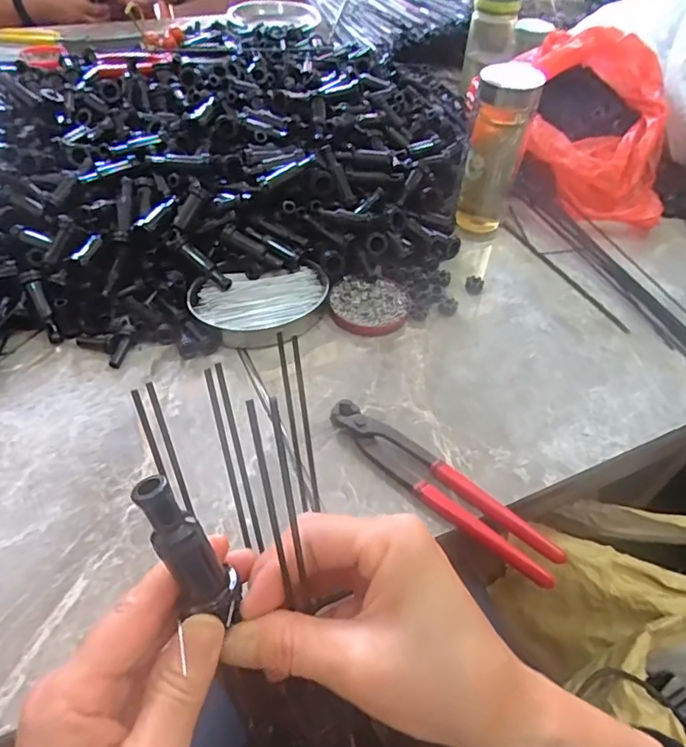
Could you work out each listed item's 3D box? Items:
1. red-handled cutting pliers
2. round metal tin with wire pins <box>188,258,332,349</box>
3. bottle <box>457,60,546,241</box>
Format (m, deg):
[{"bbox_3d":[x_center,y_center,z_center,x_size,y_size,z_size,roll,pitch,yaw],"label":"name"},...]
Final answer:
[{"bbox_3d":[0.072,0.084,0.421,0.199,0.017,0.037,36,55,25],"label":"red-handled cutting pliers"},{"bbox_3d":[-0.081,-0.073,0.545,0.129,0.029,0.109,5,48,0],"label":"round metal tin with wire pins"},{"bbox_3d":[0.165,-0.238,0.614,0.063,0.181,0.058,16,48,10],"label":"bottle"}]

